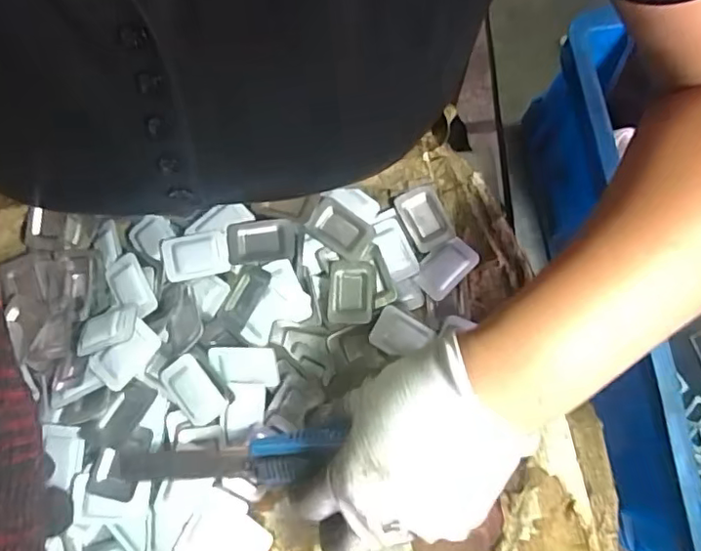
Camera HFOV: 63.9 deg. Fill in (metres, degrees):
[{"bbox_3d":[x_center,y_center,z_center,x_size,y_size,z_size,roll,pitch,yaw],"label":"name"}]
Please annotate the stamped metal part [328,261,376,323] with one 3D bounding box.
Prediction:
[{"bbox_3d":[0.000,0.010,0.341,0.028,0.008,0.040,2,78,2],"label":"stamped metal part"}]

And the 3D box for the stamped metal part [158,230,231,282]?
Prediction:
[{"bbox_3d":[-0.096,-0.012,0.346,0.039,0.004,0.027,-11,78,-1],"label":"stamped metal part"}]

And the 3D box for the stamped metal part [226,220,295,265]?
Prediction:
[{"bbox_3d":[-0.055,-0.021,0.346,0.041,0.007,0.026,-6,78,0],"label":"stamped metal part"}]

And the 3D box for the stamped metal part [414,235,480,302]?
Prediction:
[{"bbox_3d":[0.059,-0.005,0.349,0.024,0.005,0.039,44,82,10],"label":"stamped metal part"}]

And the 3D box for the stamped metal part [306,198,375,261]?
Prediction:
[{"bbox_3d":[-0.006,-0.029,0.350,0.040,0.006,0.025,35,81,8],"label":"stamped metal part"}]

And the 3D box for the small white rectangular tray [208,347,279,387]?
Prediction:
[{"bbox_3d":[-0.062,0.053,0.329,0.039,0.004,0.022,2,90,-9],"label":"small white rectangular tray"}]

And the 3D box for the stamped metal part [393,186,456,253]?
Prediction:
[{"bbox_3d":[0.047,-0.036,0.355,0.025,0.007,0.039,-25,78,-4],"label":"stamped metal part"}]

